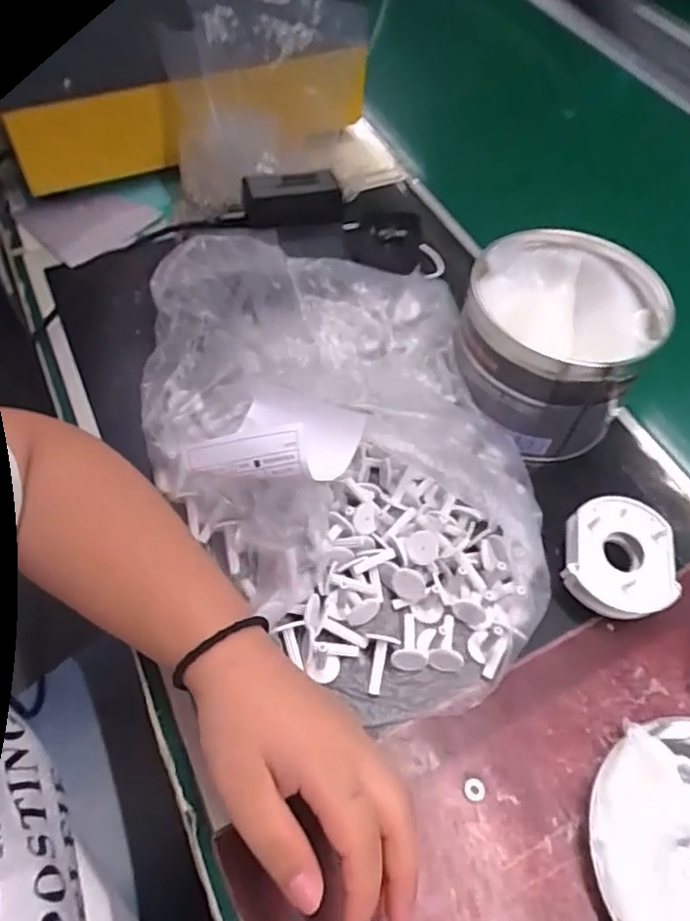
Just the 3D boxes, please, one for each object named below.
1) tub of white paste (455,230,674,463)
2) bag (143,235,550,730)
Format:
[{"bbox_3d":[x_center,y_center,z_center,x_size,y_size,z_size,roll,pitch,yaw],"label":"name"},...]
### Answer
[{"bbox_3d":[0.141,-0.084,0.440,0.120,0.086,0.122,2,57,-3],"label":"tub of white paste"},{"bbox_3d":[-0.008,-0.022,0.400,0.229,0.083,0.343,-10,58,-10],"label":"bag"}]

